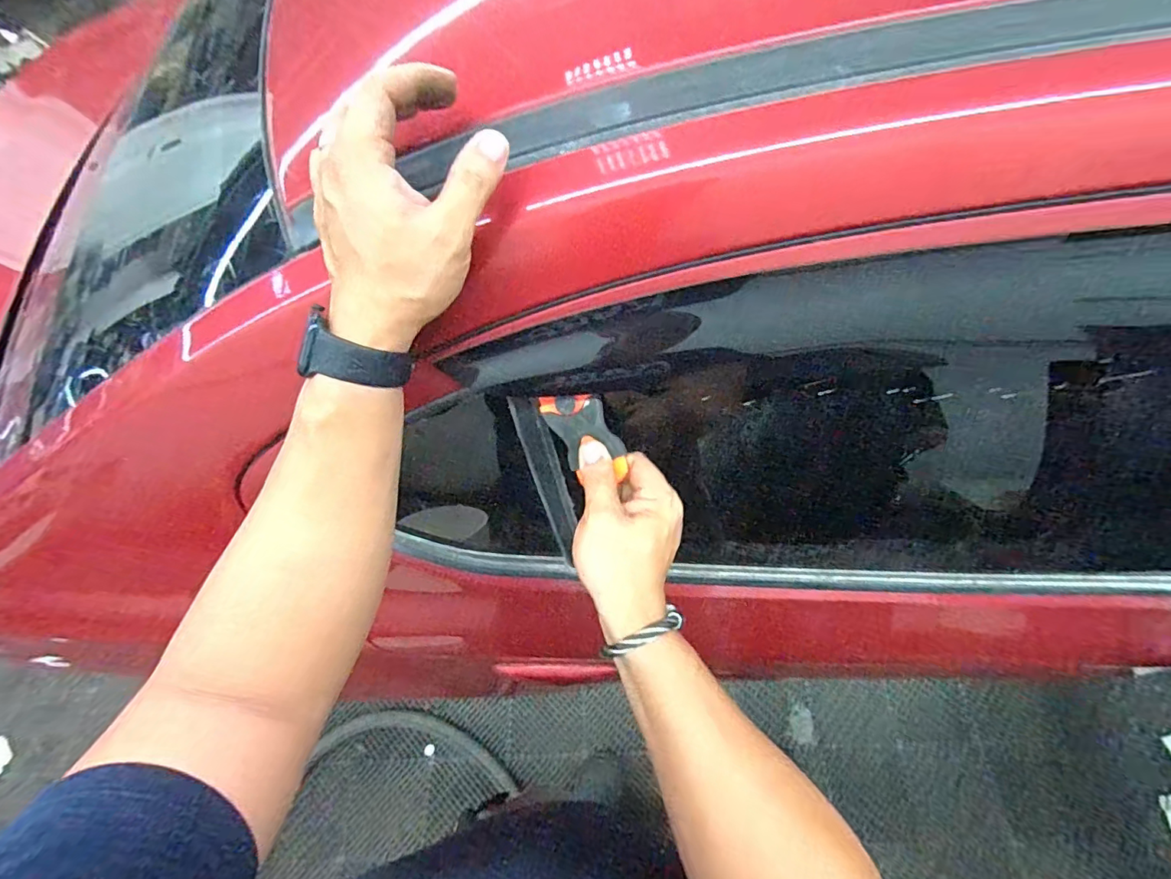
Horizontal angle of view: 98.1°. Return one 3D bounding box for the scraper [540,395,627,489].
[{"bbox_3d":[0.002,-0.005,0.380,0.047,0.071,0.013,-20,26,20],"label":"scraper"}]

